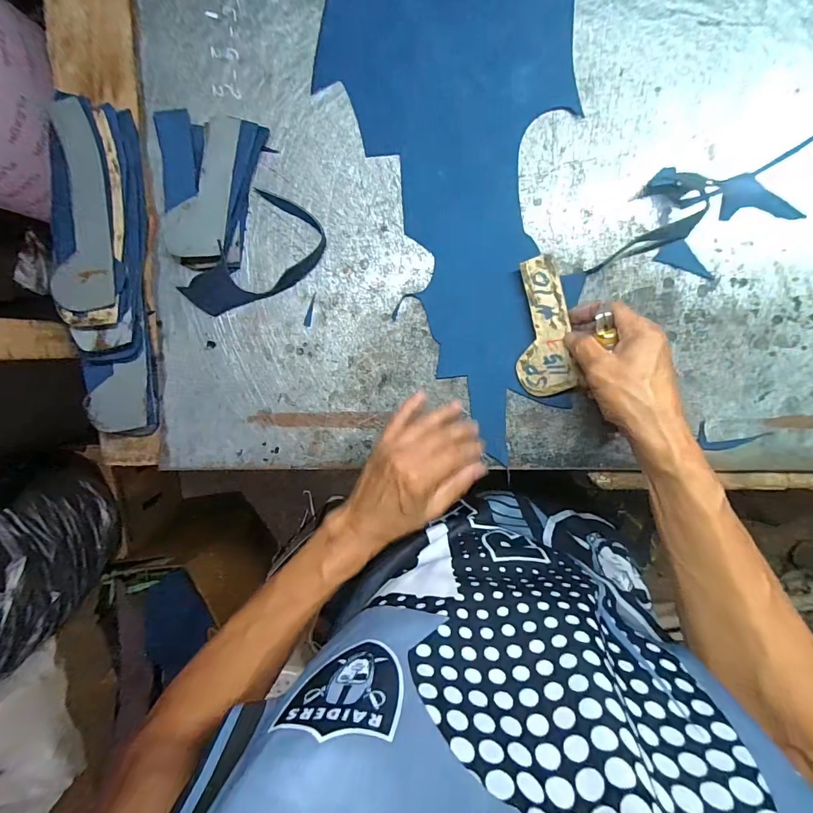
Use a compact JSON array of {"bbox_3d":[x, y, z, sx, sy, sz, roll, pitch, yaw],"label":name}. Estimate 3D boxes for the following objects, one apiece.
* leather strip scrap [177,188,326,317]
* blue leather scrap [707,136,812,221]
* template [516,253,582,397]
[{"bbox_3d":[-0.153,-0.145,0.427,0.084,0.015,0.145,42,96,-4],"label":"leather strip scrap"},{"bbox_3d":[0.348,-0.204,0.387,0.110,0.004,0.063,-24,94,7],"label":"blue leather scrap"},{"bbox_3d":[0.130,-0.076,0.406,0.053,0.004,0.130,-10,99,20],"label":"template"}]

